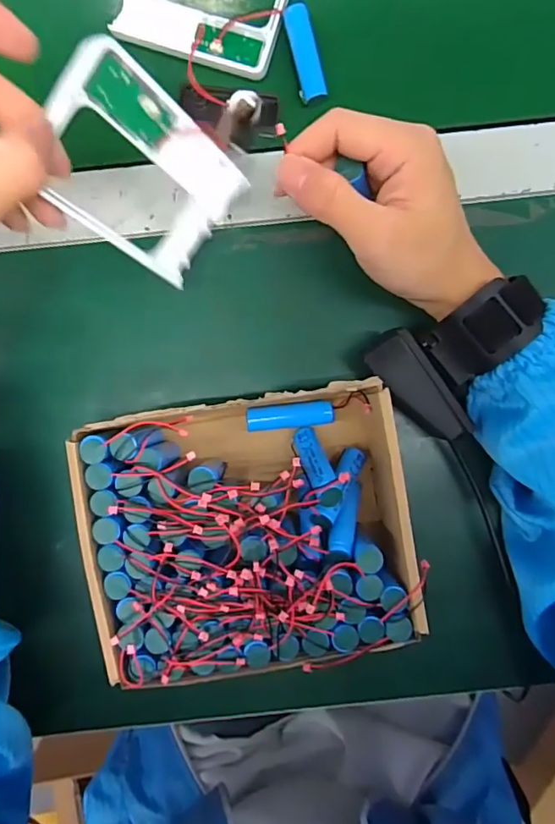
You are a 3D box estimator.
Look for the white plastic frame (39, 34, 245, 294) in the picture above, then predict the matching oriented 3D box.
[{"bbox_3d":[-0.064,-0.111,0.241,0.069,0.094,0.008,-51,50,10],"label":"white plastic frame"}]

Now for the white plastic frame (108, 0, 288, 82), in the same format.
[{"bbox_3d":[-0.043,-0.242,0.300,0.093,0.012,0.074,19,92,-1],"label":"white plastic frame"}]

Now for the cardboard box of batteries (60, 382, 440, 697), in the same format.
[{"bbox_3d":[-0.014,0.064,0.285,0.166,0.067,0.142,-10,92,1],"label":"cardboard box of batteries"}]

